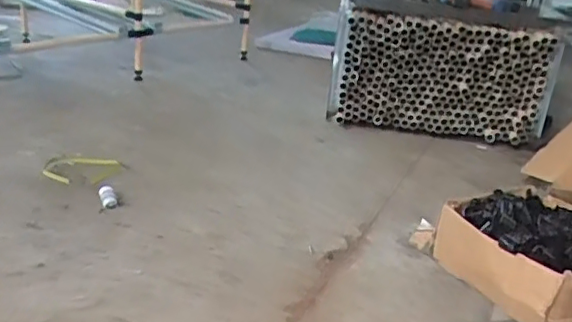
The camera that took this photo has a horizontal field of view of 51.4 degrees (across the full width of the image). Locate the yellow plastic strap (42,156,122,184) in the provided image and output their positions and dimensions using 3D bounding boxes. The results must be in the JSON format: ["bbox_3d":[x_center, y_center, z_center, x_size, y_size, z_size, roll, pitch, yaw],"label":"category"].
[{"bbox_3d":[-0.538,0.020,1.555,0.193,0.013,0.156,7,23,5],"label":"yellow plastic strap"}]

